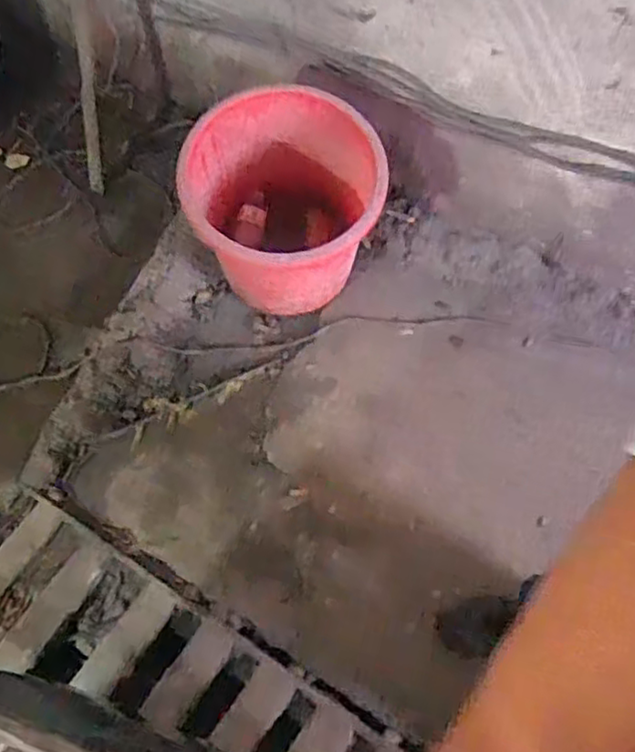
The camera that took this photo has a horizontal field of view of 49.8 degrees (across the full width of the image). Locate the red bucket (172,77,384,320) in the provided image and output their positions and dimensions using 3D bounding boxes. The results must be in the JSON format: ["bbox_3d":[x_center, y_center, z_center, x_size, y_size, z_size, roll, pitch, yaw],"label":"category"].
[{"bbox_3d":[-0.070,-0.289,1.340,0.391,0.360,0.326,1,62,3],"label":"red bucket"}]

